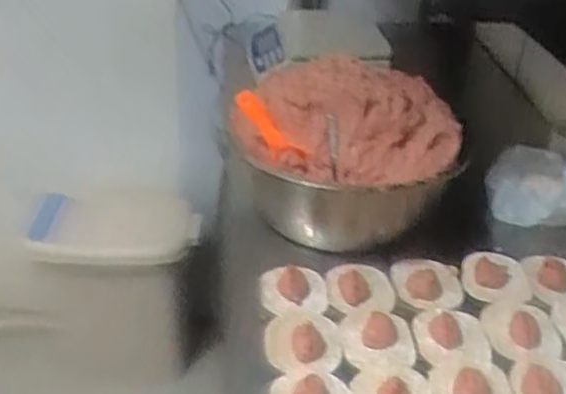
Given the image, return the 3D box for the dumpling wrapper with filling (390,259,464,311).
[{"bbox_3d":[0.162,0.097,0.807,0.075,0.024,0.087,2,33,0],"label":"dumpling wrapper with filling"}]

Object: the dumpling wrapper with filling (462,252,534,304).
[{"bbox_3d":[0.238,0.092,0.821,0.076,0.017,0.083,13,35,17],"label":"dumpling wrapper with filling"}]

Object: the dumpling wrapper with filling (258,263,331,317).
[{"bbox_3d":[0.013,0.099,0.788,0.072,0.030,0.064,-3,33,-7],"label":"dumpling wrapper with filling"}]

